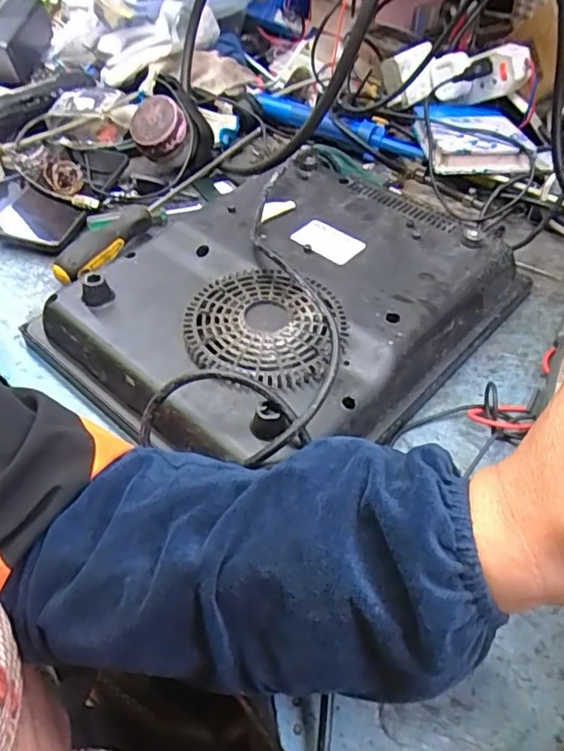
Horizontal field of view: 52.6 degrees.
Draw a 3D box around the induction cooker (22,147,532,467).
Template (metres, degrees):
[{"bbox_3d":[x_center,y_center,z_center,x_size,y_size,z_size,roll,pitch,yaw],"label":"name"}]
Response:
[{"bbox_3d":[0.013,-0.063,0.465,0.340,0.057,0.256,-36,58,-29],"label":"induction cooker"}]

